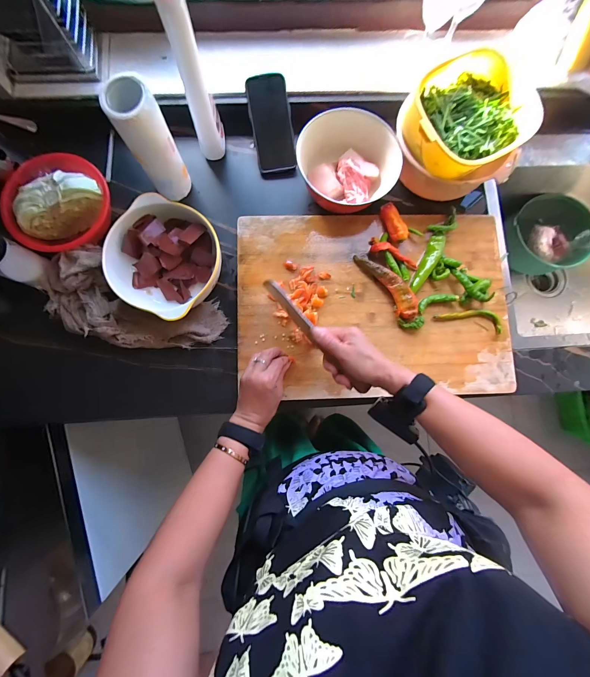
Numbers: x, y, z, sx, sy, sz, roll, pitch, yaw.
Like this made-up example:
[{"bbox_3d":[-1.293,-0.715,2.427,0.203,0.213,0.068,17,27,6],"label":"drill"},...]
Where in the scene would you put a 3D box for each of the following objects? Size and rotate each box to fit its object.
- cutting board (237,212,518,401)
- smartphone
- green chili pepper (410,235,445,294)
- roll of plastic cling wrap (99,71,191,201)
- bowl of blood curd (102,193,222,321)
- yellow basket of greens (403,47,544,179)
[{"bbox_3d":[0.143,-0.066,0.521,0.486,0.020,0.333,-2,83,-3],"label":"cutting board"},{"bbox_3d":[-0.044,-0.399,0.534,0.073,0.007,0.154,-9,106,2],"label":"smartphone"},{"bbox_3d":[0.241,-0.133,0.521,0.027,0.028,0.109,25,83,1],"label":"green chili pepper"},{"bbox_3d":[-0.224,-0.307,0.459,0.064,0.170,0.066,0,83,-2],"label":"roll of plastic cling wrap"},{"bbox_3d":[-0.218,-0.135,0.496,0.188,0.056,0.179,0,83,-2],"label":"bowl of blood curd"},{"bbox_3d":[0.284,-0.363,0.482,0.208,0.082,0.167,-34,86,-6],"label":"yellow basket of greens"}]

